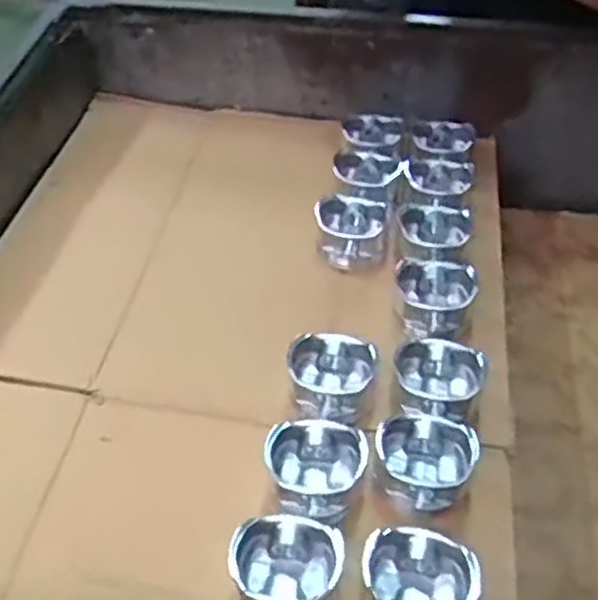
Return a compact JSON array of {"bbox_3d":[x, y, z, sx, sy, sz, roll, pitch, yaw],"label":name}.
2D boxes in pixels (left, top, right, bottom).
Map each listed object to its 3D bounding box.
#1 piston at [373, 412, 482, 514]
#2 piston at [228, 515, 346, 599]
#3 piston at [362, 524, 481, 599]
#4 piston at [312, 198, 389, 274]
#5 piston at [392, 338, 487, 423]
[{"bbox_3d":[0.095,0.126,0.559,0.075,0.043,0.066,18,53,14],"label":"piston"},{"bbox_3d":[-0.011,0.192,0.513,0.076,0.043,0.071,0,51,0],"label":"piston"},{"bbox_3d":[0.082,0.197,0.503,0.078,0.049,0.072,17,53,14],"label":"piston"},{"bbox_3d":[0.055,-0.070,0.763,0.072,0.058,0.070,0,51,0],"label":"piston"},{"bbox_3d":[0.117,0.071,0.620,0.073,0.051,0.063,12,52,10],"label":"piston"}]

